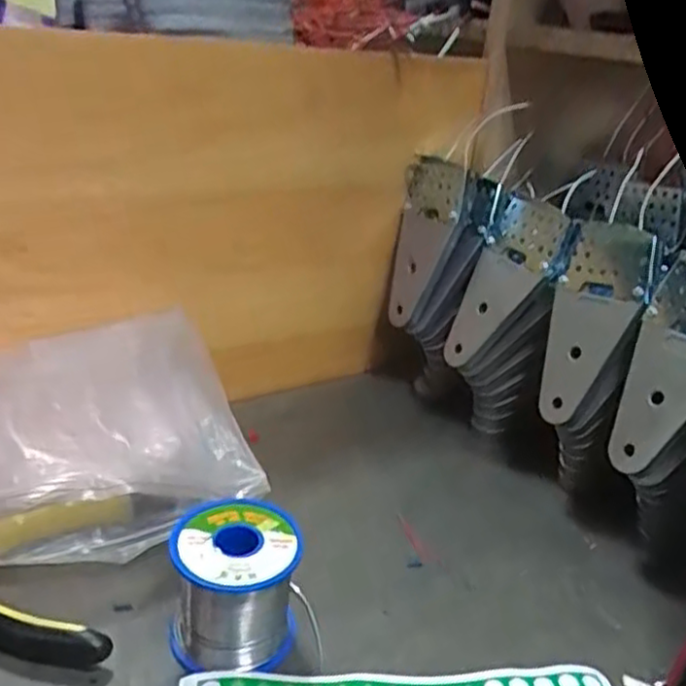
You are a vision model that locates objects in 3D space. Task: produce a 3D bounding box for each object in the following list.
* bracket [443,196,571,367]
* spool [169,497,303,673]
[{"bbox_3d":[0.120,-0.044,0.550,0.019,0.135,0.067,24,10,-35],"label":"bracket"},{"bbox_3d":[-0.057,0.126,0.374,0.063,0.065,0.060,1,24,-8],"label":"spool"}]

